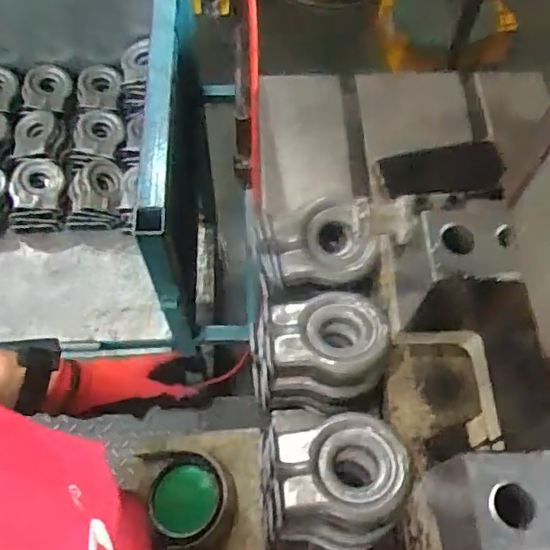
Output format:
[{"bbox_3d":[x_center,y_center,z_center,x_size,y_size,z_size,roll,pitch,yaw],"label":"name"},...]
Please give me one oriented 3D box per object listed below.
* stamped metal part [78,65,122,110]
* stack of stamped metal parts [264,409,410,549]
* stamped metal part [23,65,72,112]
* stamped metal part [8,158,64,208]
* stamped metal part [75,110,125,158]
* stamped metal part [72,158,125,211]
[{"bbox_3d":[-0.384,-0.415,1.276,0.087,0.034,0.109,2,64,-1],"label":"stamped metal part"},{"bbox_3d":[0.052,0.183,0.526,0.127,0.057,0.116,5,64,1],"label":"stack of stamped metal parts"},{"bbox_3d":[-0.495,-0.407,1.268,0.096,0.029,0.111,5,64,0],"label":"stamped metal part"},{"bbox_3d":[-0.467,-0.176,1.139,0.097,0.017,0.114,-5,64,-4],"label":"stamped metal part"},{"bbox_3d":[-0.369,-0.297,1.228,0.095,0.027,0.115,9,64,2],"label":"stamped metal part"},{"bbox_3d":[-0.350,-0.177,1.159,0.092,0.030,0.121,-2,64,-3],"label":"stamped metal part"}]

